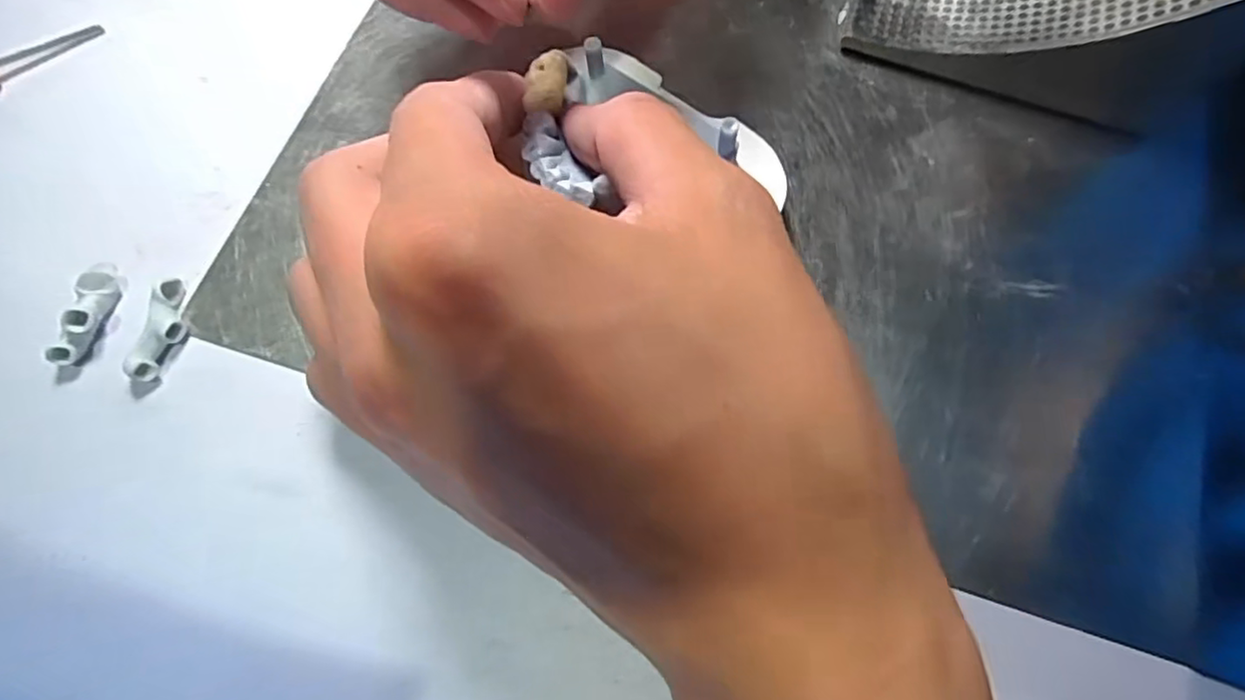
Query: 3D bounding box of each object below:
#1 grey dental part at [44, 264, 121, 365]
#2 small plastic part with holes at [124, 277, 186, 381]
[{"bbox_3d":[-0.137,-0.010,0.158,0.008,0.010,0.029,0,71,-2],"label":"grey dental part"},{"bbox_3d":[-0.118,-0.005,0.158,0.008,0.007,0.028,8,71,3],"label":"small plastic part with holes"}]

